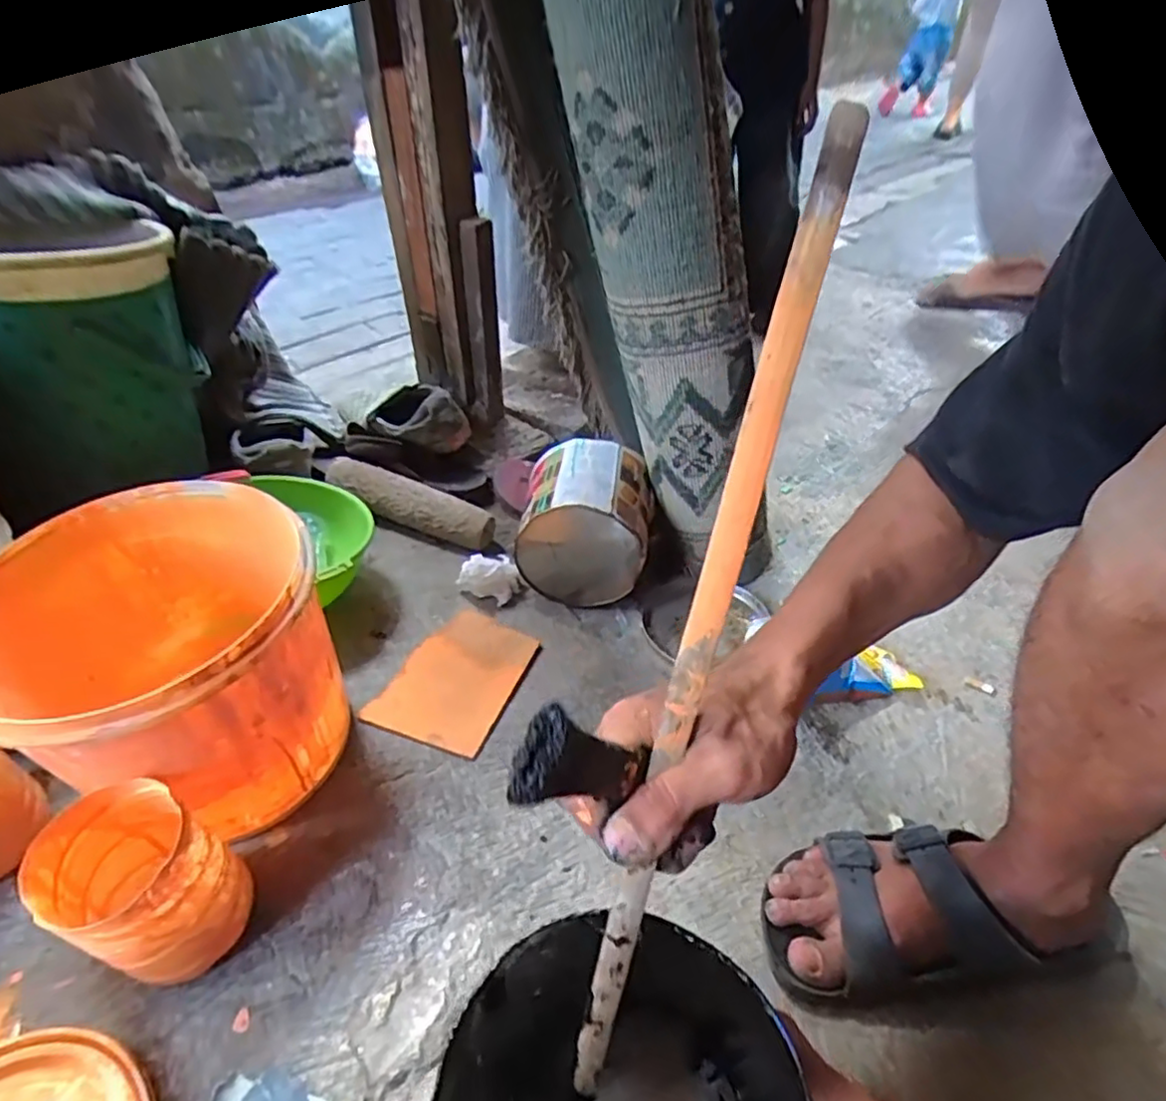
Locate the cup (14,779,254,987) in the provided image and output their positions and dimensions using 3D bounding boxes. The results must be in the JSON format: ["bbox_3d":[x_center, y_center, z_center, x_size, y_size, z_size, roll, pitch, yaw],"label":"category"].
[{"bbox_3d":[-0.279,0.221,0.422,0.092,0.125,0.083,23,46,23],"label":"cup"}]

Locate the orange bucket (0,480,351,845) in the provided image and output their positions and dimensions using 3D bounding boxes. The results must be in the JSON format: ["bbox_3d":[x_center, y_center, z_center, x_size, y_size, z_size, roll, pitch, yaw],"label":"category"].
[{"bbox_3d":[-0.300,0.097,0.502,0.206,0.208,0.219,-27,48,-27],"label":"orange bucket"}]

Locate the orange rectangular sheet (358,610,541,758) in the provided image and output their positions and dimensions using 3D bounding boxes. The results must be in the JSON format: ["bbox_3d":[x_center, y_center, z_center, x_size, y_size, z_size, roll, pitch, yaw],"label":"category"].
[{"bbox_3d":[-0.122,0.125,0.661,0.113,0.007,0.179,20,35,9],"label":"orange rectangular sheet"}]

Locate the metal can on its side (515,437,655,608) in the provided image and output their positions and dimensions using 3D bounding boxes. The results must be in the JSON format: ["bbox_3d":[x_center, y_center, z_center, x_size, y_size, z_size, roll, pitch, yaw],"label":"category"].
[{"bbox_3d":[0.002,-0.034,0.797,0.144,0.149,0.141,4,42,4],"label":"metal can on its side"}]

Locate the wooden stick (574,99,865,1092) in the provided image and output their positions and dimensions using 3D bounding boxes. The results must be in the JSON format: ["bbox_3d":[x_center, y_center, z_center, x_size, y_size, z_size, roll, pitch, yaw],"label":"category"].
[{"bbox_3d":[0.048,0.046,0.276,0.014,0.425,0.008,16,11,17],"label":"wooden stick"}]

